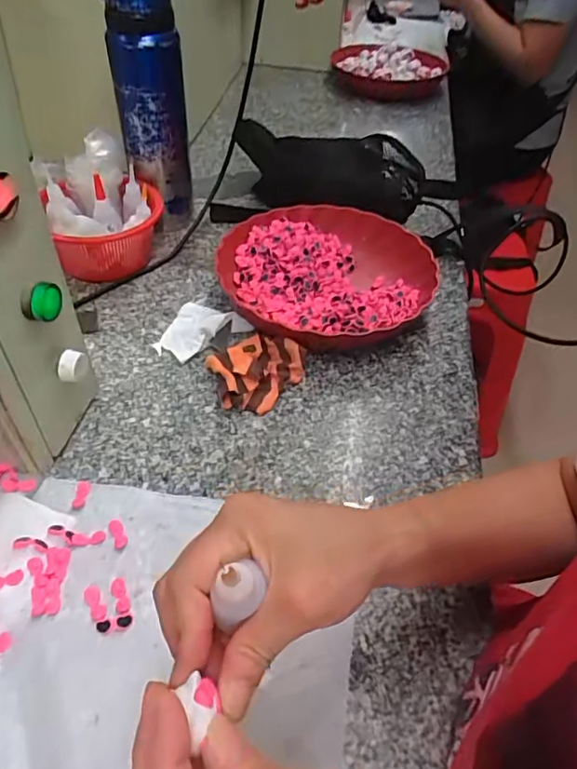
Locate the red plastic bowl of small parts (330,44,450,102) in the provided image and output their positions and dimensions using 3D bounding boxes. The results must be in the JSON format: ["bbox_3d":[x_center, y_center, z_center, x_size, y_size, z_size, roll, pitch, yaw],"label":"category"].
[{"bbox_3d":[0.212,-0.661,1.141,0.243,0.055,0.192,8,46,3],"label":"red plastic bowl of small parts"}]

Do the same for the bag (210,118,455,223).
[{"bbox_3d":[0.067,-0.283,0.742,0.314,0.081,0.150,5,46,1],"label":"bag"}]

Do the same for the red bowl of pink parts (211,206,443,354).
[{"bbox_3d":[0.047,-0.122,0.623,0.232,0.049,0.244,2,46,-2],"label":"red bowl of pink parts"}]

